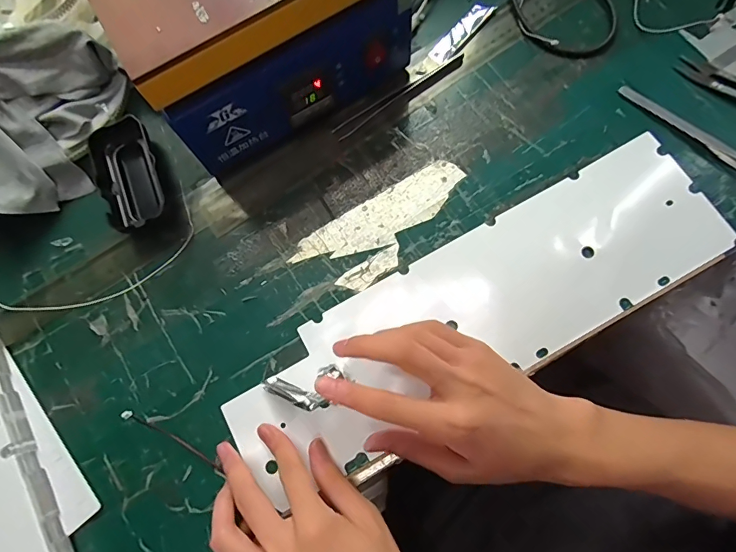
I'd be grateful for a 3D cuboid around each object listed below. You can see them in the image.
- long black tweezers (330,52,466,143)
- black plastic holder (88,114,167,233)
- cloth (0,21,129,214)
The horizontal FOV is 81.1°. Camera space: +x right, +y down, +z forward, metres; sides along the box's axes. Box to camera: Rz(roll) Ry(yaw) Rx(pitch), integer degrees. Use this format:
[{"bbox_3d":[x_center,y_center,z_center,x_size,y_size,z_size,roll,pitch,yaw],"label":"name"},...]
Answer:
[{"bbox_3d":[0.030,-0.170,0.408,0.142,0.008,0.016,-33,76,-5],"label":"long black tweezers"},{"bbox_3d":[-0.220,-0.096,0.393,0.049,0.016,0.110,-23,75,-2],"label":"black plastic holder"},{"bbox_3d":[-0.295,-0.140,0.383,0.089,0.069,0.169,15,77,7],"label":"cloth"}]

